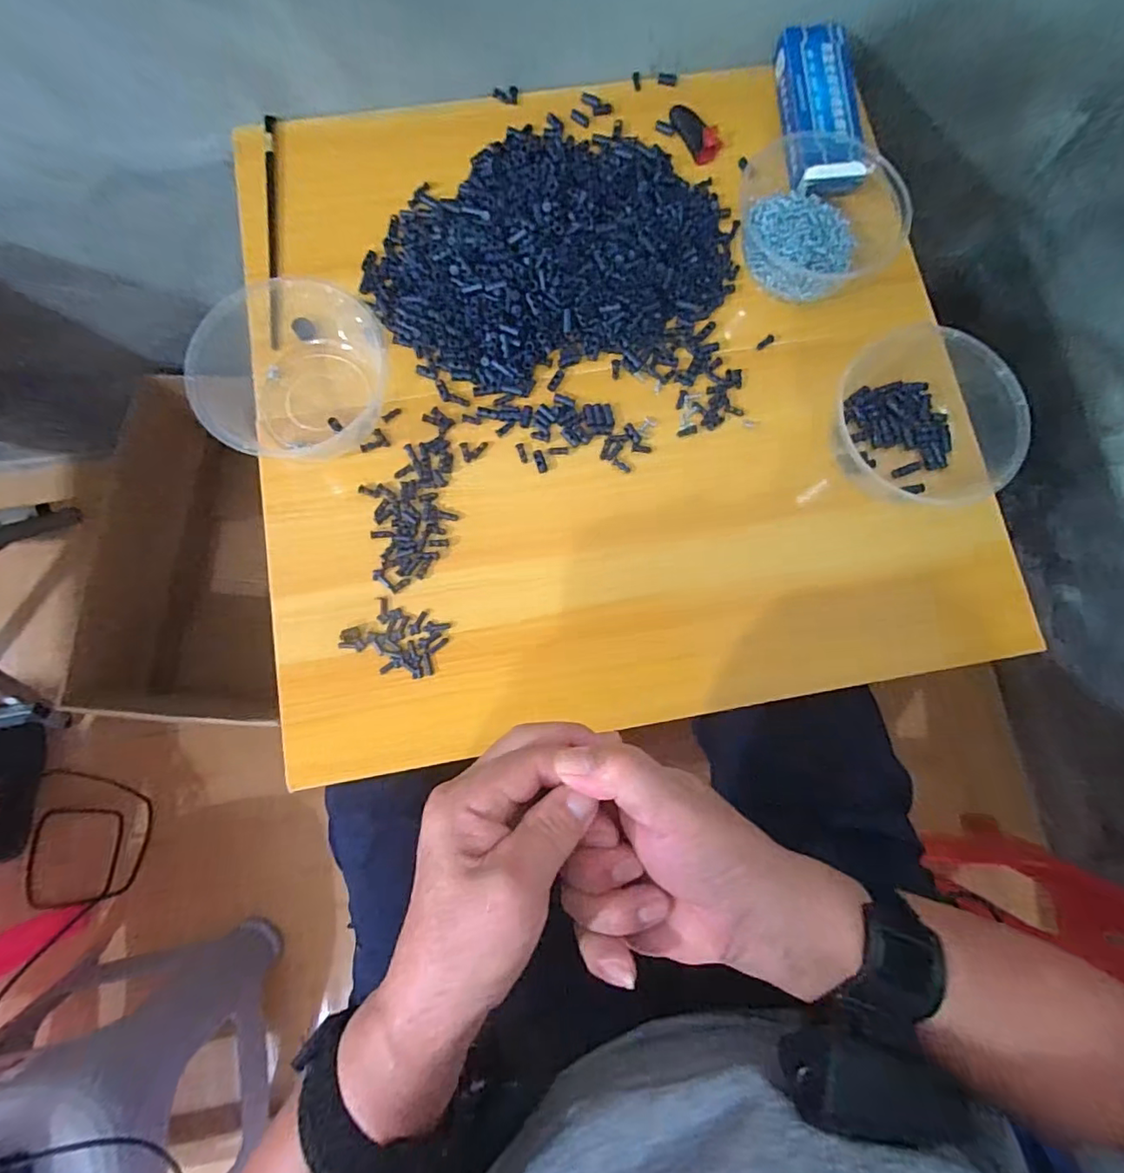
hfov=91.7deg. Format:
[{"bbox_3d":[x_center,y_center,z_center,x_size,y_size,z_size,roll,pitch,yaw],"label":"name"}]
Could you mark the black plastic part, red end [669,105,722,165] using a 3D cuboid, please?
[{"bbox_3d":[0.124,-0.424,0.504,0.030,0.015,0.064,-28,82,-7],"label":"black plastic part, red end"}]

